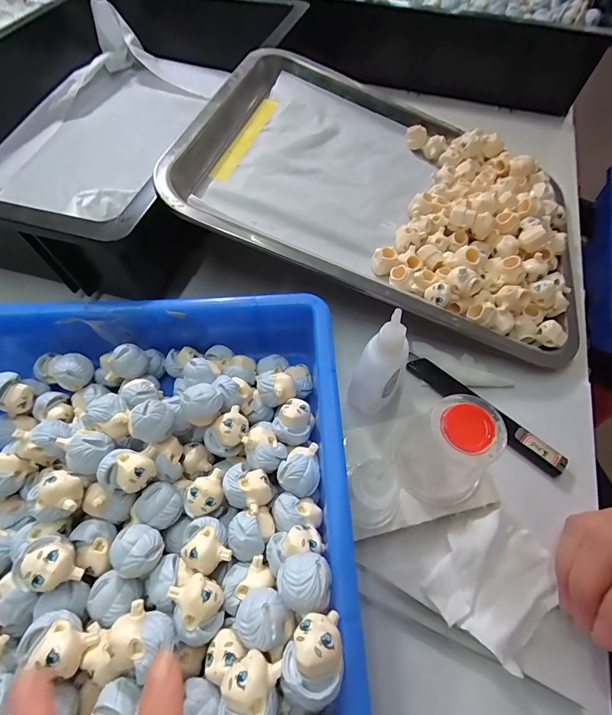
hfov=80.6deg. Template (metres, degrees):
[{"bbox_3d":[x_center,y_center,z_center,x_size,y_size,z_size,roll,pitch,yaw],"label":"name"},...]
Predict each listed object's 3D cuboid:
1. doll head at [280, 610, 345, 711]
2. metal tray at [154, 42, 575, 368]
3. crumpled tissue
[{"bbox_3d":[0.003,0.120,0.145,0.023,0.019,0.028,7,60,4],"label":"doll head"},{"bbox_3d":[0.076,-0.154,0.323,0.341,0.032,0.254,19,61,-2],"label":"metal tray"},{"bbox_3d":[0.111,0.129,0.211,0.060,0.013,0.068,40,67,20],"label":"crumpled tissue"}]

